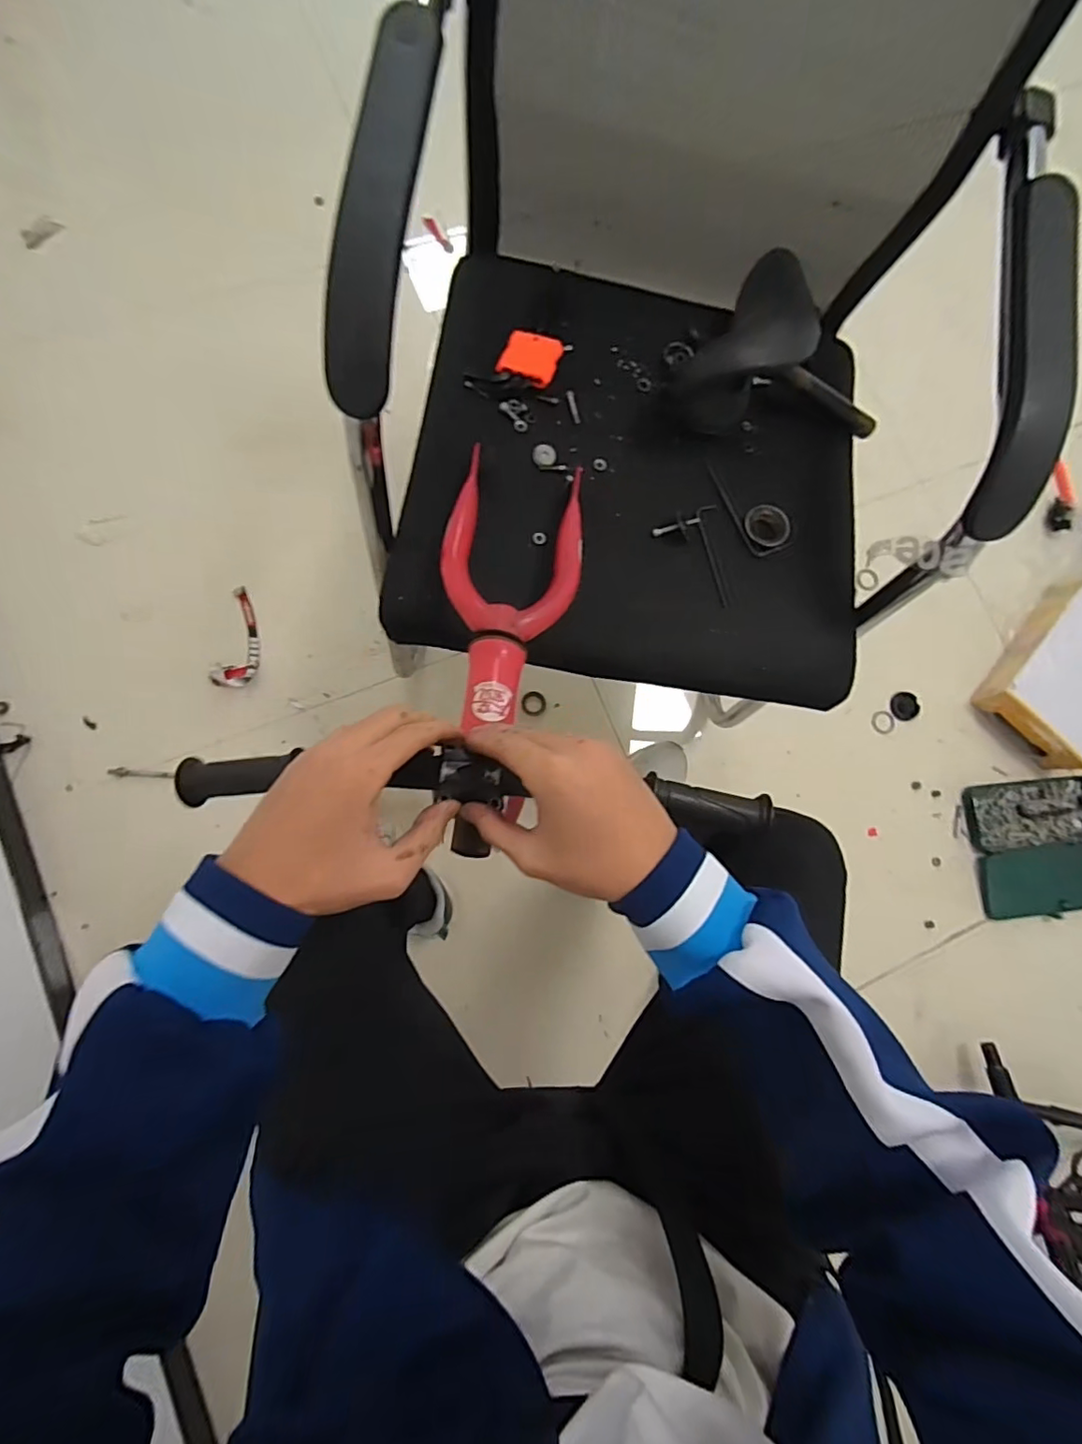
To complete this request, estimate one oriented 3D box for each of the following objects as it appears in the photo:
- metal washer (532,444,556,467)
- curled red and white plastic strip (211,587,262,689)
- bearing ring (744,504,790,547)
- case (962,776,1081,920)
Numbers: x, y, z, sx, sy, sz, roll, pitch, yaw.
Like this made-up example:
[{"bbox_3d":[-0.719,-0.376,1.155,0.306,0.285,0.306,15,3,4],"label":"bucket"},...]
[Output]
[{"bbox_3d":[0.003,-0.269,0.580,0.023,0.006,0.021,1,83,-6],"label":"metal washer"},{"bbox_3d":[-0.495,-0.138,0.954,0.061,0.027,0.165,11,82,-4],"label":"curled red and white plastic strip"},{"bbox_3d":[0.233,-0.204,0.588,0.048,0.008,0.046,1,81,-7],"label":"bearing ring"},{"bbox_3d":[0.922,0.231,1.063,0.257,0.021,0.244,-4,83,-6],"label":"case"}]

